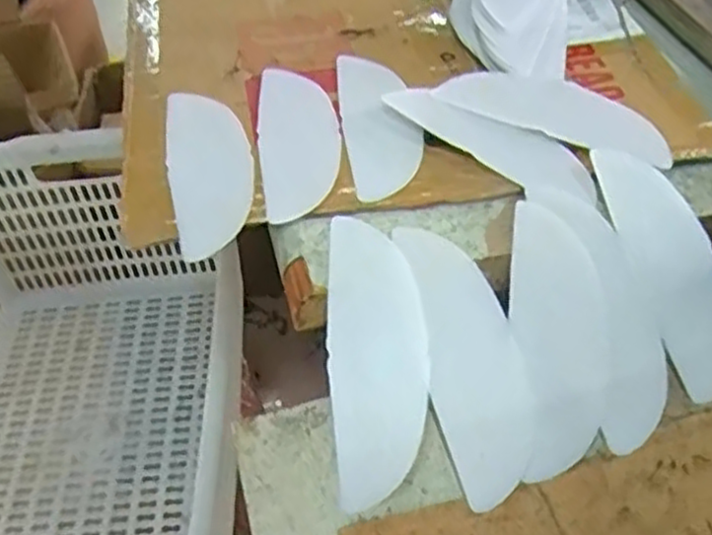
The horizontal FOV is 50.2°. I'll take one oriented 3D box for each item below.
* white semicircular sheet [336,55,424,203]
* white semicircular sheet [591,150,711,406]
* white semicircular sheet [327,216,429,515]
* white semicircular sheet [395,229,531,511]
[{"bbox_3d":[0.017,-0.126,0.633,0.060,0.011,0.177,-8,49,-5],"label":"white semicircular sheet"},{"bbox_3d":[0.232,-0.003,0.553,0.064,0.006,0.192,-10,68,-7],"label":"white semicircular sheet"},{"bbox_3d":[0.015,0.059,0.512,0.064,0.008,0.193,-2,70,0],"label":"white semicircular sheet"},{"bbox_3d":[0.078,0.059,0.513,0.063,0.010,0.192,-10,67,-7],"label":"white semicircular sheet"}]

